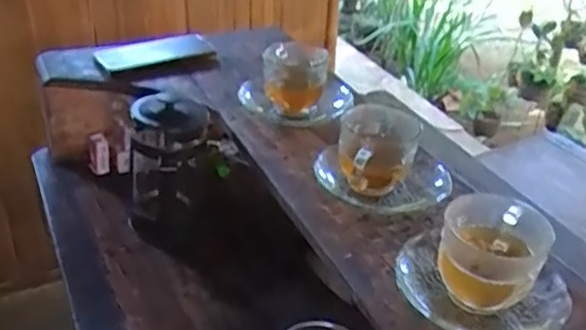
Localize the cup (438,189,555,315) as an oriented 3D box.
[{"bbox_3d":[0.160,0.066,0.498,0.075,0.063,0.081,2,32,-1],"label":"cup"}]

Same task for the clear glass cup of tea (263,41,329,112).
[{"bbox_3d":[0.002,-0.110,0.766,0.078,0.060,0.088,4,32,1],"label":"clear glass cup of tea"}]

